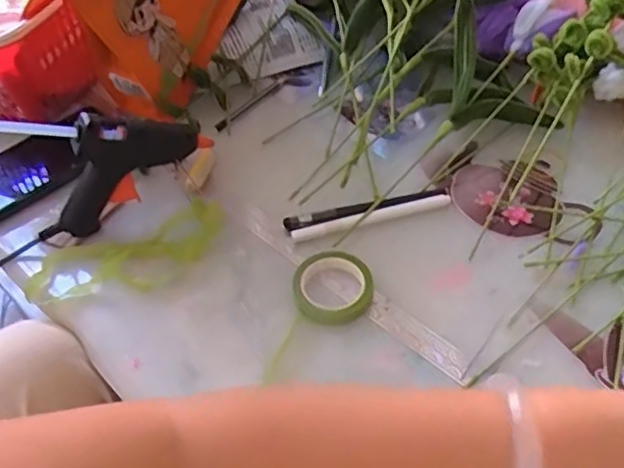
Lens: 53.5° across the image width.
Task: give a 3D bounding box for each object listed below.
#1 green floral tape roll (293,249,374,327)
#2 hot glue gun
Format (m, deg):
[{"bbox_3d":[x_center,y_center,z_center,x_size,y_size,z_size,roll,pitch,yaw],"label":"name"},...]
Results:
[{"bbox_3d":[0.015,0.038,0.467,0.058,0.015,0.062,-2,50,3],"label":"green floral tape roll"},{"bbox_3d":[-0.156,-0.059,0.502,0.145,0.095,0.023,-22,52,-14],"label":"hot glue gun"}]

